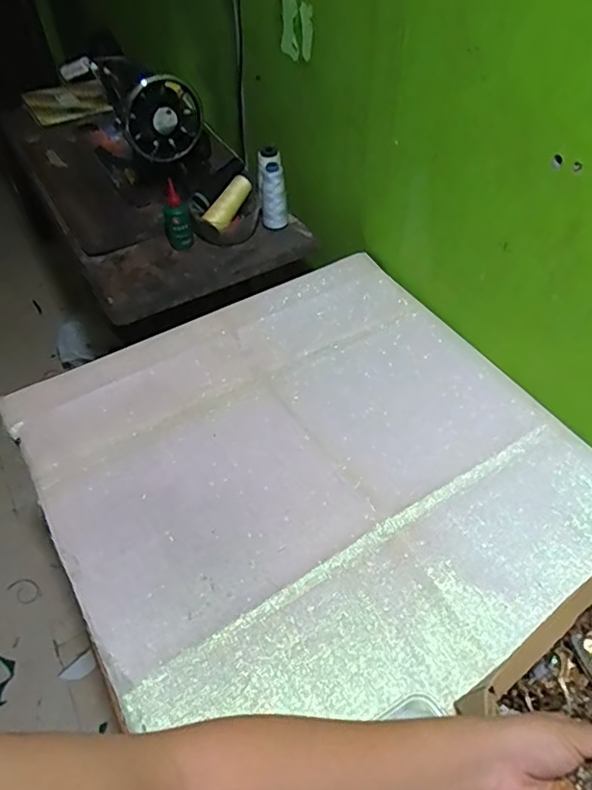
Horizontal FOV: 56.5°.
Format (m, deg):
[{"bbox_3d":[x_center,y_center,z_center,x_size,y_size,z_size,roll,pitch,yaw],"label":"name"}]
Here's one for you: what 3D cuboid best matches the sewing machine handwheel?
[{"bbox_3d":[-0.231,-0.477,0.950,0.135,0.124,0.046,-23,53,-17],"label":"sewing machine handwheel"}]

